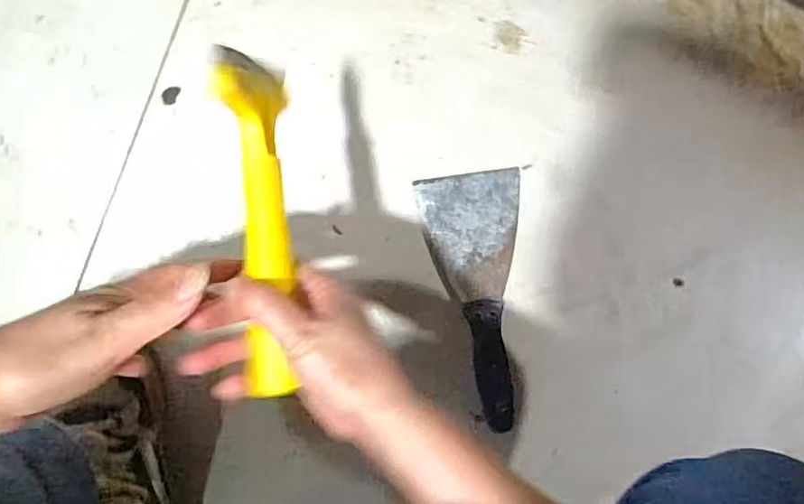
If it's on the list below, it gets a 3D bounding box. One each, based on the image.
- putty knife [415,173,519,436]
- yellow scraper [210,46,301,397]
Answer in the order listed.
[{"bbox_3d":[0.073,0.044,0.552,0.088,0.029,0.228,-7,97,-3],"label":"putty knife"},{"bbox_3d":[-0.080,-0.017,0.342,0.034,0.033,0.193,-5,87,-4],"label":"yellow scraper"}]

